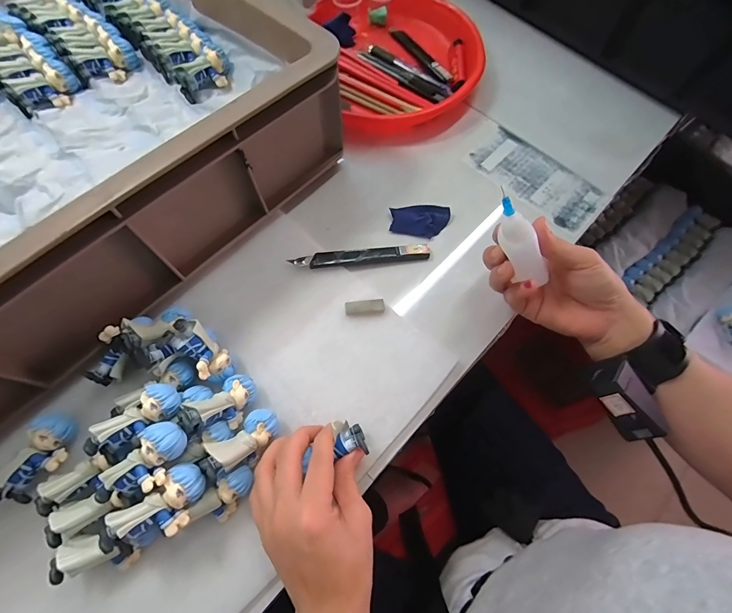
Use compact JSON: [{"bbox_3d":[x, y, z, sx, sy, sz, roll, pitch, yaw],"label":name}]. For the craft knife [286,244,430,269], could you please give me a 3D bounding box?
[{"bbox_3d":[-0.003,-0.052,0.354,0.137,0.011,0.015,-7,70,-4],"label":"craft knife"}]

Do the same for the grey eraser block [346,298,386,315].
[{"bbox_3d":[-0.001,0.000,0.336,0.037,0.004,0.013,-6,70,-4],"label":"grey eraser block"}]

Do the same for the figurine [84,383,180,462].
[{"bbox_3d":[-0.169,0.085,0.261,0.062,0.026,0.030,-40,75,-15],"label":"figurine"}]

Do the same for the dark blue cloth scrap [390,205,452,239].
[{"bbox_3d":[0.059,-0.092,0.376,0.063,0.011,0.039,1,69,-1],"label":"dark blue cloth scrap"}]

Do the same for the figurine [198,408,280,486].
[{"bbox_3d":[-0.096,0.104,0.270,0.026,0.028,0.061,45,55,14],"label":"figurine"}]

